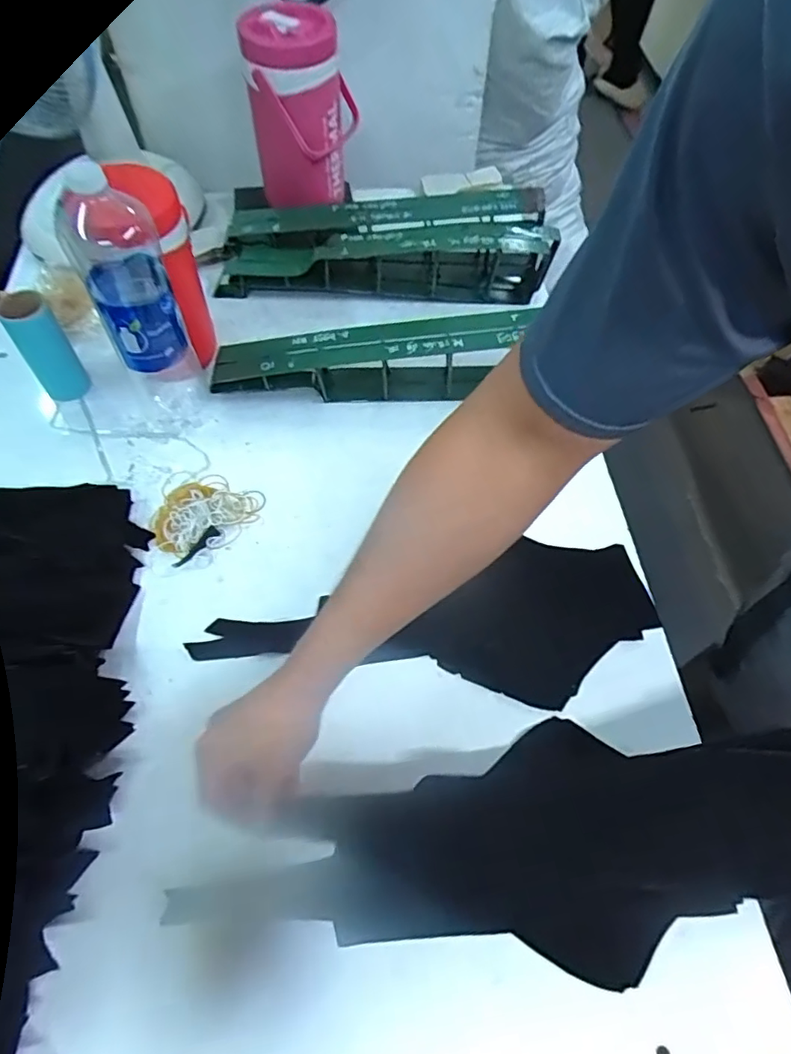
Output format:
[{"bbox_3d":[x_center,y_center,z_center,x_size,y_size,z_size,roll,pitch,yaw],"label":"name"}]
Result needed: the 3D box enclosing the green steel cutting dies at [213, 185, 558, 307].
[{"bbox_3d":[-0.020,-0.429,0.859,0.507,0.122,0.136,3,60,0],"label":"green steel cutting dies"}]

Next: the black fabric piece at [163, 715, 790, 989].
[{"bbox_3d":[0.091,0.277,0.488,0.524,0.091,0.180,-12,59,8],"label":"black fabric piece"}]

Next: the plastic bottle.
[{"bbox_3d":[-0.280,-0.229,0.638,0.079,0.287,0.090,-21,63,-13],"label":"plastic bottle"}]

